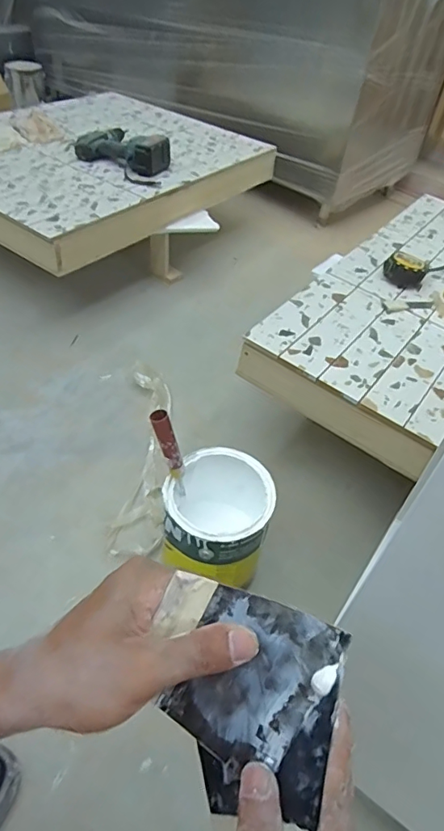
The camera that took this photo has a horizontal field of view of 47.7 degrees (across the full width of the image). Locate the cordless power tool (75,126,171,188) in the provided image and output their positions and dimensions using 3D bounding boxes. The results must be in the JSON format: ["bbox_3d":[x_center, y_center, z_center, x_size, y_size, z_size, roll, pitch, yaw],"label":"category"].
[{"bbox_3d":[-0.264,-0.732,1.379,0.186,0.091,0.319,-32,57,-32],"label":"cordless power tool"}]

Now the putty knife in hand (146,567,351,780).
[{"bbox_3d":[0.007,0.147,0.281,0.098,0.096,0.014,20,7,12],"label":"putty knife in hand"}]

